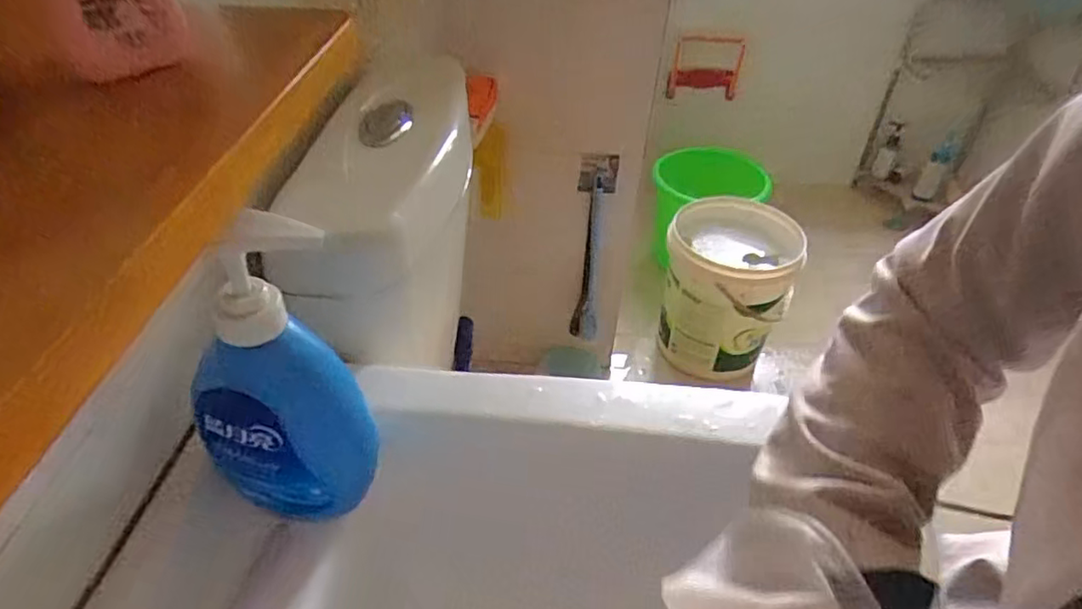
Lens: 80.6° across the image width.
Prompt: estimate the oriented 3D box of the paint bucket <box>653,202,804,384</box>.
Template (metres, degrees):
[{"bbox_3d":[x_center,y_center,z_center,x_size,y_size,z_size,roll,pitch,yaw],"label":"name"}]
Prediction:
[{"bbox_3d":[0.465,-0.036,1.634,0.308,0.373,0.336,17,42,15],"label":"paint bucket"}]

